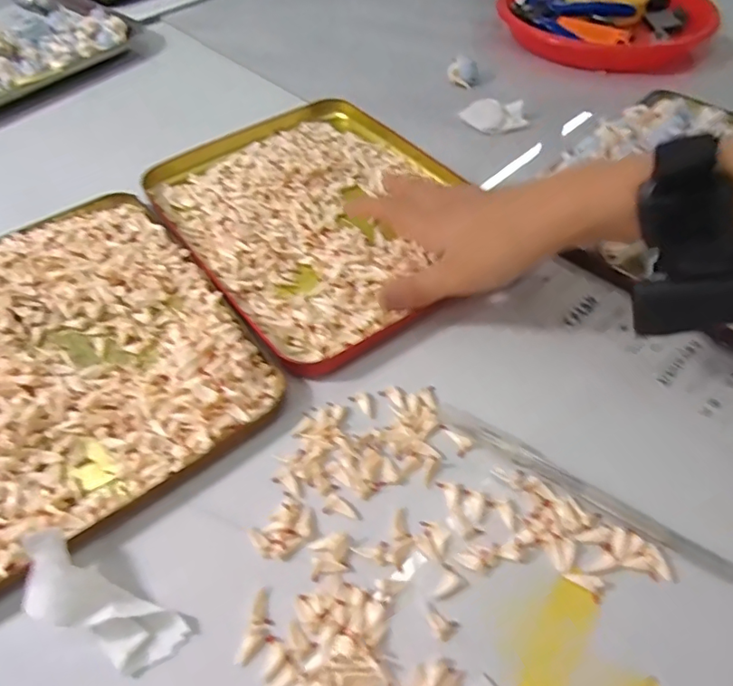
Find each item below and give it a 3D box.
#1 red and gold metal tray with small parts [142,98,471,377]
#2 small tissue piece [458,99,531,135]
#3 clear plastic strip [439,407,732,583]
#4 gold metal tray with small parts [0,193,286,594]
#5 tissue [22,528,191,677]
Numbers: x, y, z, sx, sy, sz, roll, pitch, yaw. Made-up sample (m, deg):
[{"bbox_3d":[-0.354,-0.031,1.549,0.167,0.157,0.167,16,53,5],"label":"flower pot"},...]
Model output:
[{"bbox_3d":[-0.035,-0.108,0.394,0.203,0.015,0.254,-31,59,-20],"label":"red and gold metal tray with small parts"},{"bbox_3d":[0.115,-0.204,0.460,0.053,0.009,0.038,-17,55,-12],"label":"small tissue piece"},{"bbox_3d":[0.107,0.072,0.259,0.154,0.010,0.013,29,59,20],"label":"clear plastic strip"},{"bbox_3d":[-0.190,0.003,0.312,0.199,0.020,0.239,-33,60,-21],"label":"gold metal tray with small parts"},{"bbox_3d":[-0.117,0.113,0.223,0.076,0.016,0.027,39,59,-7],"label":"tissue"}]

